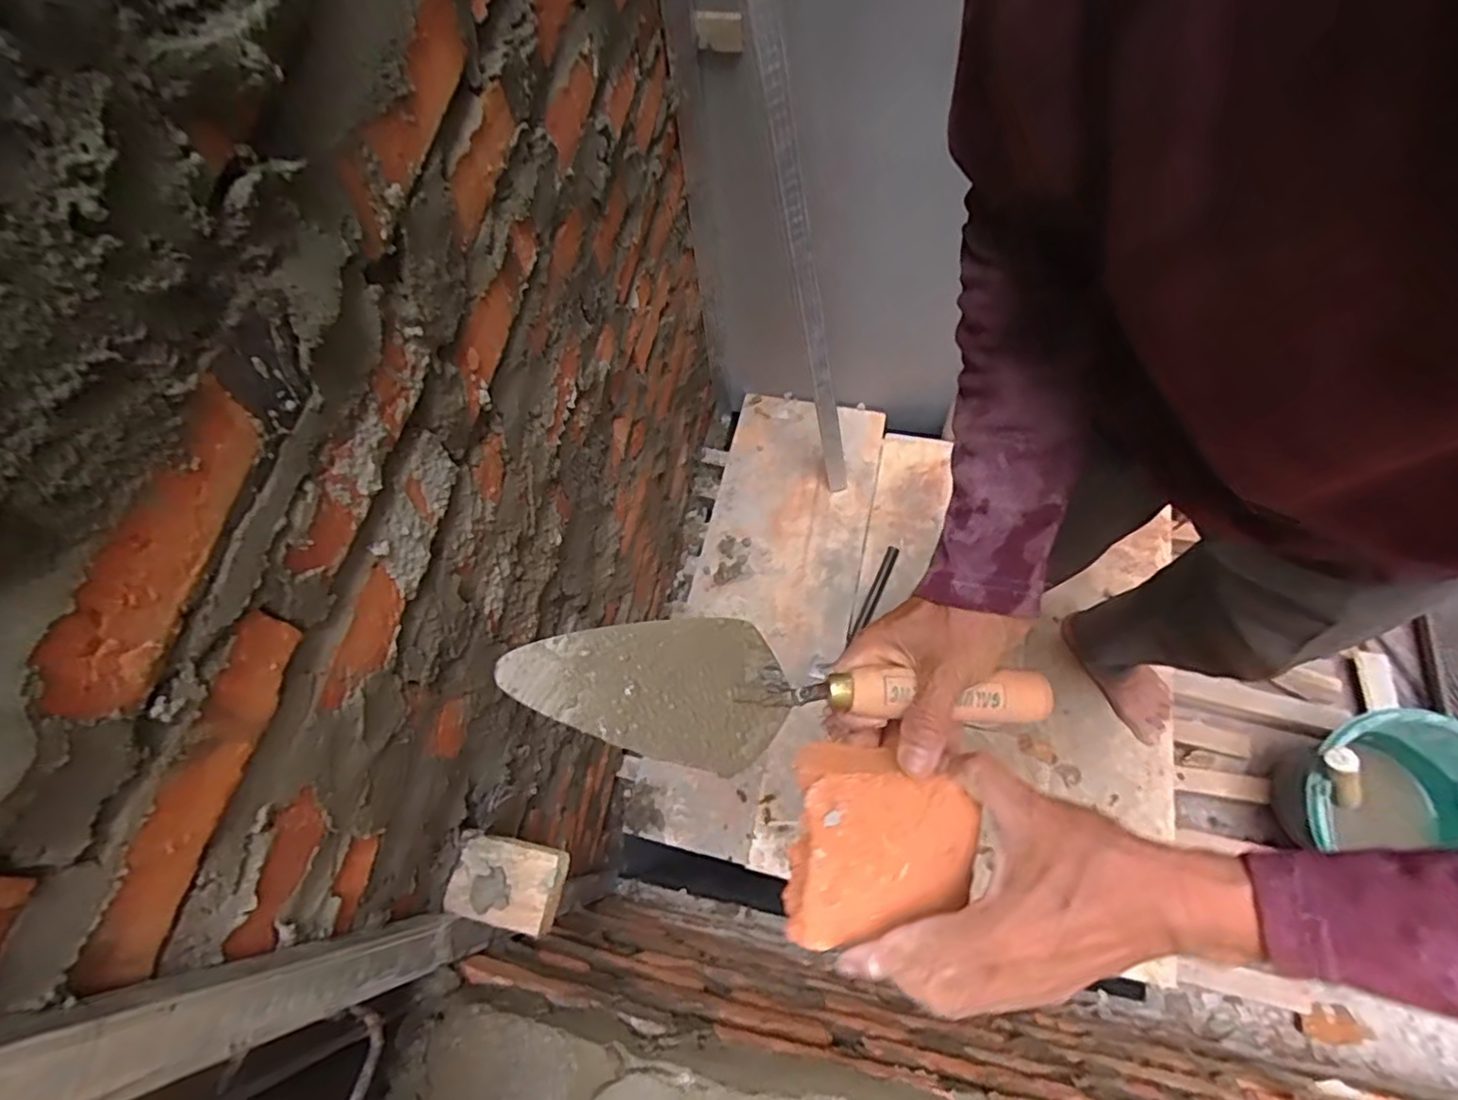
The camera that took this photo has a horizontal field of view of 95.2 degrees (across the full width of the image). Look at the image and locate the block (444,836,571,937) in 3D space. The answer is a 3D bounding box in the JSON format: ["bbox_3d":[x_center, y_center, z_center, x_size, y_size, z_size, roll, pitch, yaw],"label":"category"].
[{"bbox_3d":[-0.178,0.267,0.535,0.087,0.024,0.061,12,68,9],"label":"block"}]

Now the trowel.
[{"bbox_3d":[0.032,0.082,0.401,0.309,0.053,0.091,3,69,-1],"label":"trowel"}]

